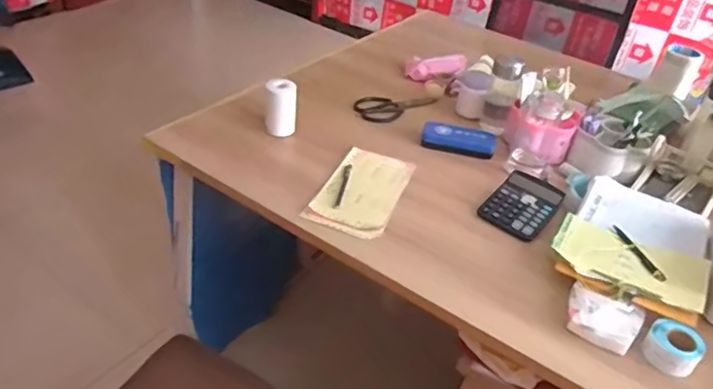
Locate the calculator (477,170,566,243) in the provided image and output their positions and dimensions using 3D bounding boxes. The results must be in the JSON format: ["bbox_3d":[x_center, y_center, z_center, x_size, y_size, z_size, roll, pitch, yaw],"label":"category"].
[{"bbox_3d":[0.323,0.017,1.116,0.124,0.040,0.161,29,42,27],"label":"calculator"}]

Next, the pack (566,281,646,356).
[{"bbox_3d":[0.376,0.188,0.889,0.106,0.038,0.087,26,40,23],"label":"pack"}]

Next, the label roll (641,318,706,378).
[{"bbox_3d":[0.469,0.225,0.861,0.073,0.049,0.067,5,36,-4],"label":"label roll"}]

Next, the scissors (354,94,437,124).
[{"bbox_3d":[0.104,-0.219,1.414,0.219,0.012,0.099,-15,42,-27],"label":"scissors"}]

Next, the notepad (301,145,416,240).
[{"bbox_3d":[0.014,-0.013,1.133,0.145,0.013,0.272,17,37,13],"label":"notepad"}]

